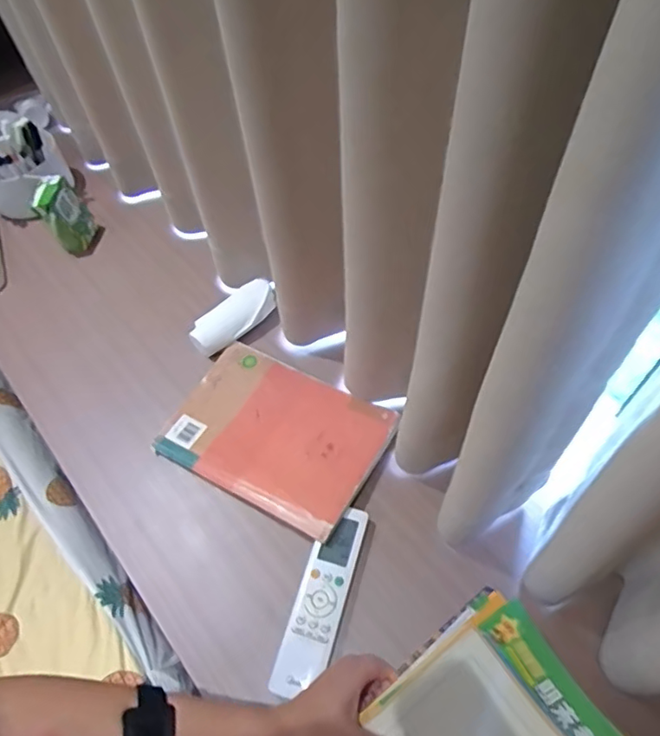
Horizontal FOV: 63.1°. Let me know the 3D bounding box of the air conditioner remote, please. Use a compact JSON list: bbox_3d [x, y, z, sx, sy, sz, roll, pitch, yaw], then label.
[{"bbox_3d":[-0.007,0.237,0.559,0.046,0.015,0.187,15,58,14],"label":"air conditioner remote"}]

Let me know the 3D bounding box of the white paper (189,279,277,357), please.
[{"bbox_3d":[-0.136,-0.078,0.763,0.143,0.036,0.060,-39,62,-20],"label":"white paper"}]

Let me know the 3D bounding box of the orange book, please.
[{"bbox_3d":[-0.067,0.077,0.665,0.256,0.014,0.183,24,61,19],"label":"orange book"}]

